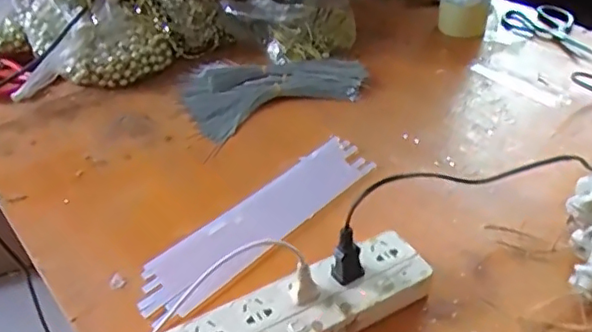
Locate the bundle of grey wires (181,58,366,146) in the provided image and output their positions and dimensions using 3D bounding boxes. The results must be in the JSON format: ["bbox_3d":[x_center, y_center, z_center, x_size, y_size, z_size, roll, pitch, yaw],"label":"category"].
[{"bbox_3d":[-0.029,-0.116,0.848,0.255,0.012,0.171,-14,37,-15],"label":"bundle of grey wires"}]

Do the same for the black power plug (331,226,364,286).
[{"bbox_3d":[0.046,0.079,0.516,0.026,0.052,0.019,0,36,4],"label":"black power plug"}]

